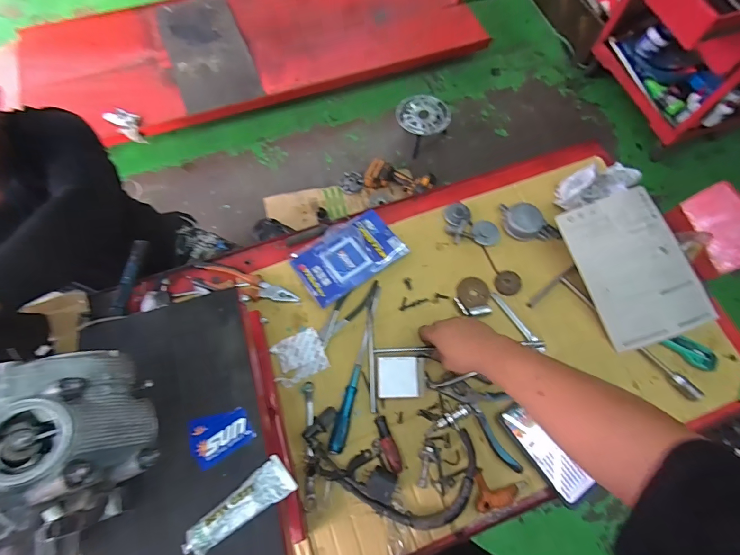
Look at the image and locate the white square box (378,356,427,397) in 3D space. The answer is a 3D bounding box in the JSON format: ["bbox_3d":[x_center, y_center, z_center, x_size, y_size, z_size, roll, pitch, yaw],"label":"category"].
[{"bbox_3d":[0.053,0.170,0.638,0.077,0.032,0.064,0,68,0],"label":"white square box"}]

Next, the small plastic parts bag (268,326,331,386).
[{"bbox_3d":[-0.123,0.139,0.654,0.090,0.009,0.076,-25,70,-10],"label":"small plastic parts bag"}]

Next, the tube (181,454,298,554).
[{"bbox_3d":[-0.146,0.264,0.426,0.122,0.017,0.043,-38,74,-14],"label":"tube"}]

